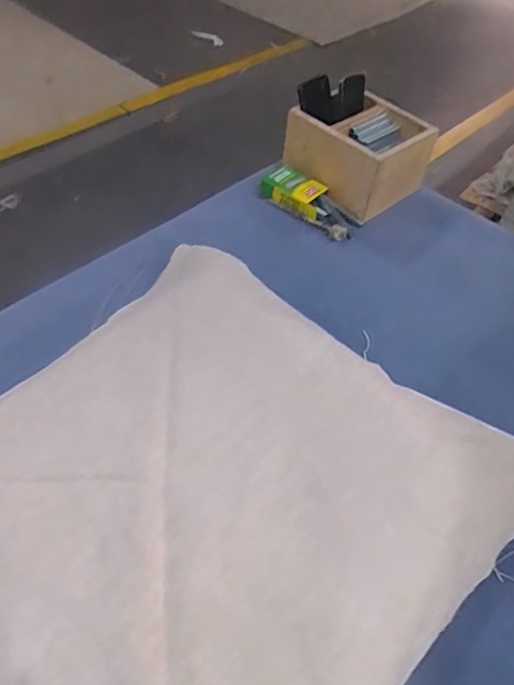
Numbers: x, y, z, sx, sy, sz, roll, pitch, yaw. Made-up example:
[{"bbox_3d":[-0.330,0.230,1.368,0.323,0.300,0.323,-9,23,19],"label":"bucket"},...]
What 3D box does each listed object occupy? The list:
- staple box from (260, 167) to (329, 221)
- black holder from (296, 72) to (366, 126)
[{"bbox_3d":[0.070,-0.288,0.964,0.125,0.037,0.090,24,53,14],"label":"staple box"},{"bbox_3d":[0.144,-0.459,0.954,0.148,0.055,0.066,-13,54,-15],"label":"black holder"}]

